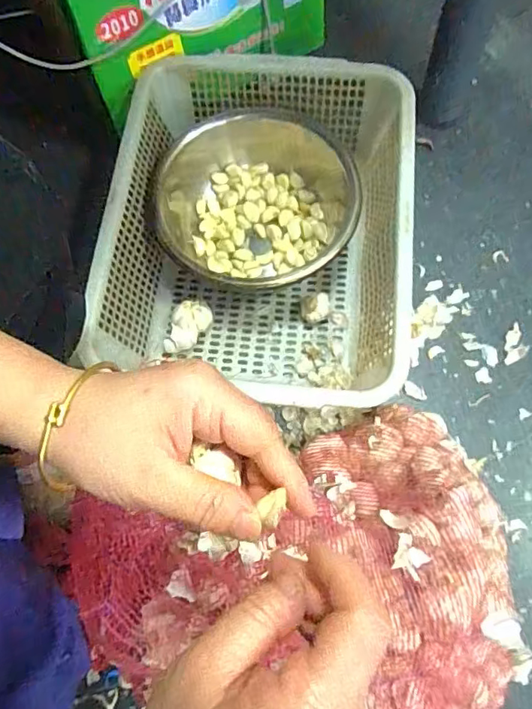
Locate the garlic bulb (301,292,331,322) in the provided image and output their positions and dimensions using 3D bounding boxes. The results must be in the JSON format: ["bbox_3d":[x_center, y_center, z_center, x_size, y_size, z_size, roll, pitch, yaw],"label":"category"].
[{"bbox_3d":[0.068,-0.064,0.724,0.039,0.027,0.045,2,70,2],"label":"garlic bulb"}]

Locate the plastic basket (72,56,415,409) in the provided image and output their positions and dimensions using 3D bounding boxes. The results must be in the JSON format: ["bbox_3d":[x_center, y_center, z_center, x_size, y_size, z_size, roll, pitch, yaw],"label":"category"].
[{"bbox_3d":[-0.008,-0.158,0.701,0.368,0.130,0.475,5,70,3],"label":"plastic basket"}]

